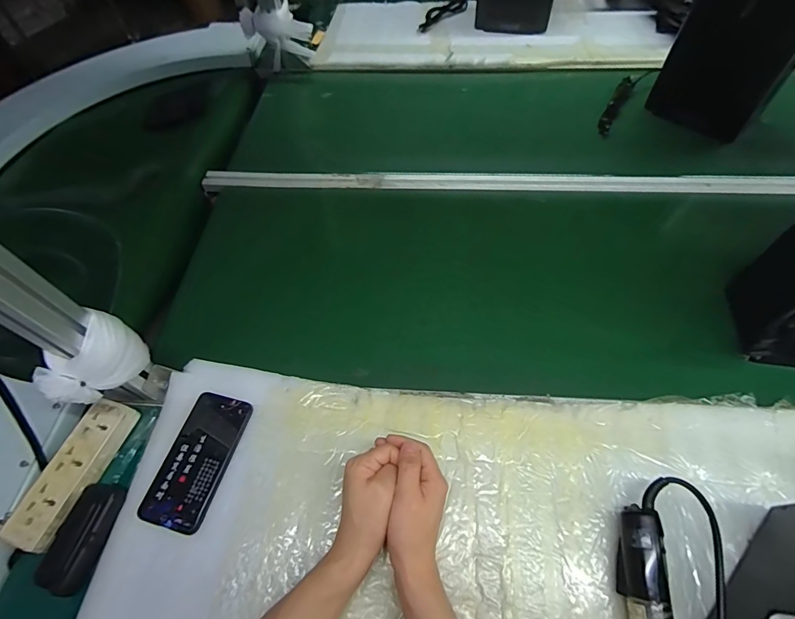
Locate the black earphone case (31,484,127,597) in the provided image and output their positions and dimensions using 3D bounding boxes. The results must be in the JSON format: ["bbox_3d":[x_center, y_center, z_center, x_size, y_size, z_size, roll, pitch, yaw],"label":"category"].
[{"bbox_3d":[-0.359,0.255,0.459,0.056,0.020,0.108,8,58,8],"label":"black earphone case"}]

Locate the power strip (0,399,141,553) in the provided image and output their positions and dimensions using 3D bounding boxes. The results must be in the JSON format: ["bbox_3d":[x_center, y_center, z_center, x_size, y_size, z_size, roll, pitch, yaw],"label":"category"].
[{"bbox_3d":[-0.394,0.196,0.496,0.054,0.026,0.169,13,59,11],"label":"power strip"}]

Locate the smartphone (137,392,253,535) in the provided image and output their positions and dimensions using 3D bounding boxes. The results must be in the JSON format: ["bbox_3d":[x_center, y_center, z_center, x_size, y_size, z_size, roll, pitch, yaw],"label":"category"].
[{"bbox_3d":[-0.245,0.182,0.498,0.077,0.006,0.154,13,59,9],"label":"smartphone"}]

